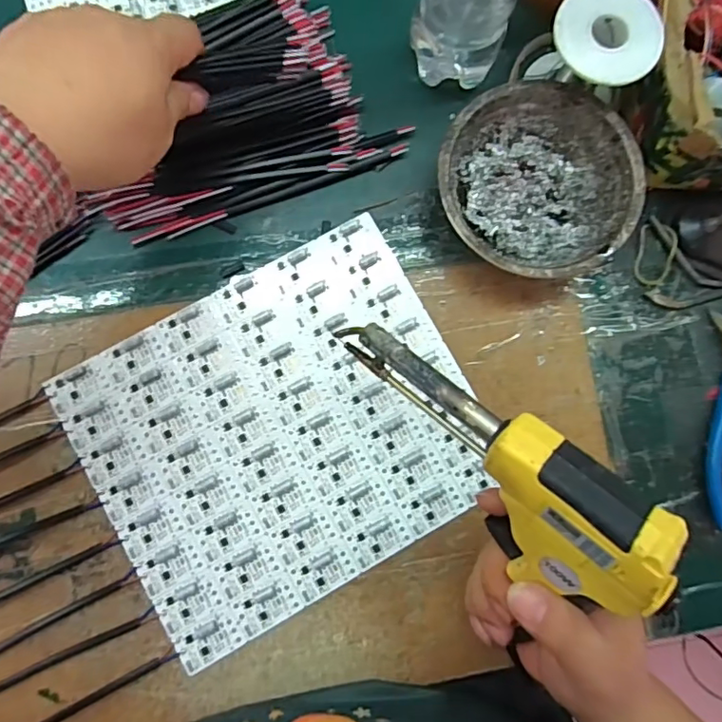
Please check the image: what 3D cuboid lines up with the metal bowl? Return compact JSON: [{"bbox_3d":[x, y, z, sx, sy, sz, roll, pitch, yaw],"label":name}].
[{"bbox_3d":[0.114,-0.114,0.356,0.123,0.039,0.122,0,84,-2],"label":"metal bowl"}]

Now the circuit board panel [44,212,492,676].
[{"bbox_3d":[-0.050,0.045,0.346,0.235,0.004,0.202,-29,86,-5],"label":"circuit board panel"}]

